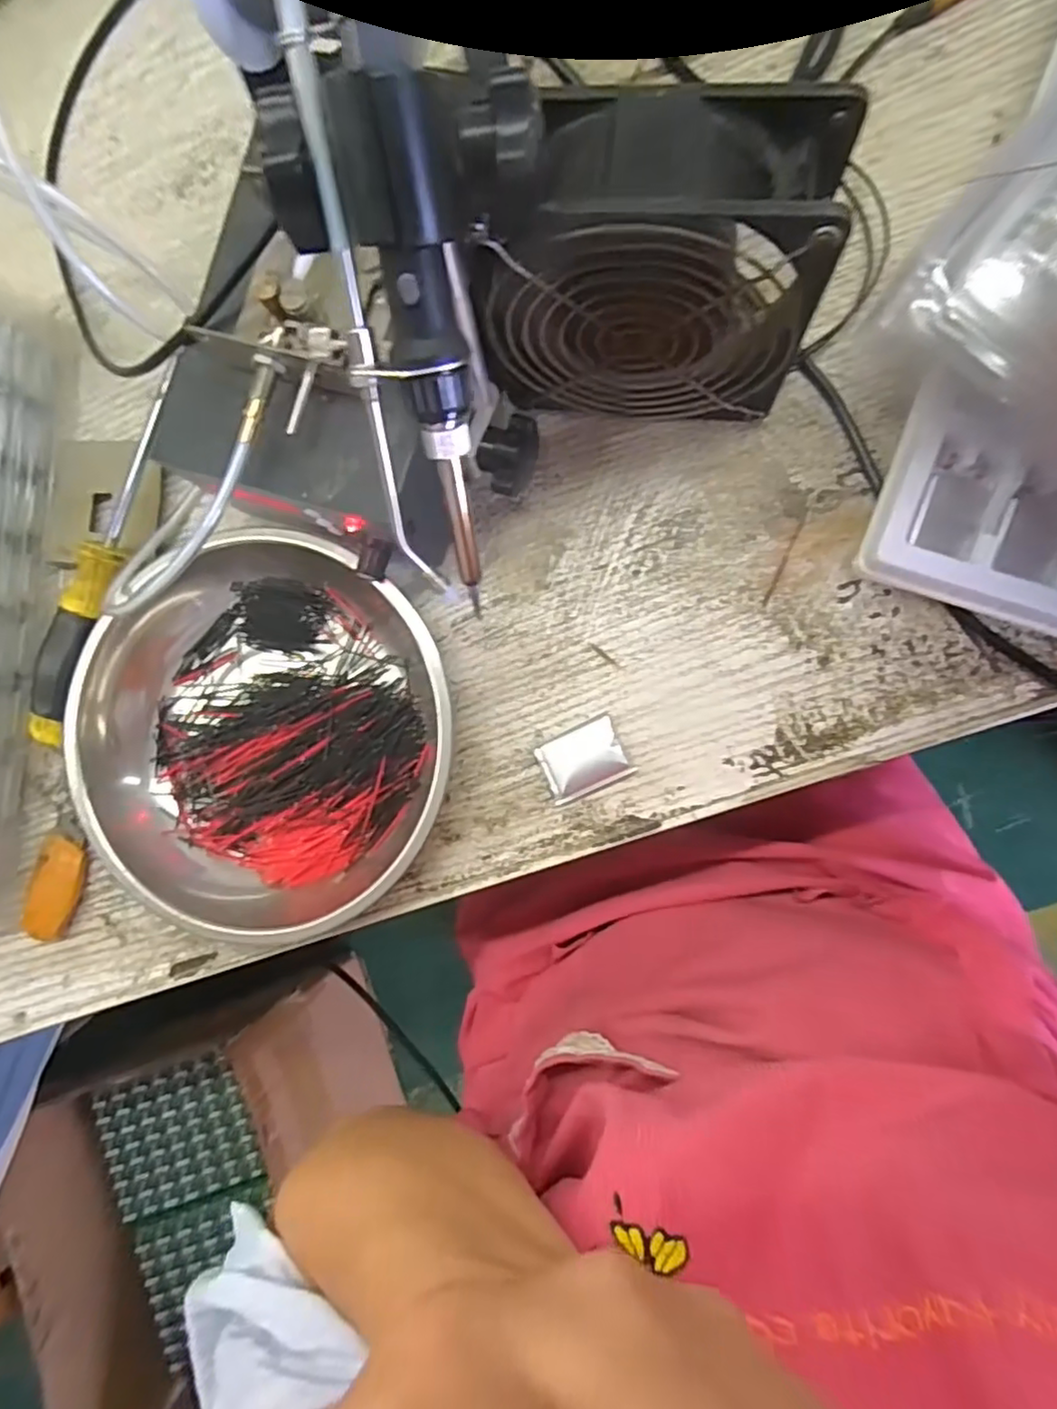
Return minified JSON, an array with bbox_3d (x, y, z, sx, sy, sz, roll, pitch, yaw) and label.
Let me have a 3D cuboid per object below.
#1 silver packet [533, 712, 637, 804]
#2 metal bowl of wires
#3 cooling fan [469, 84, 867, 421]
[{"bbox_3d":[0.026,0.027,0.303,0.039,0.007,0.029,-25,84,6],"label":"silver packet"},{"bbox_3d":[-0.125,0.017,0.306,0.176,0.045,0.180,0,87,8],"label":"metal bowl of wires"},{"bbox_3d":[0.043,-0.158,0.248,0.124,0.124,0.046,4,88,8],"label":"cooling fan"}]

